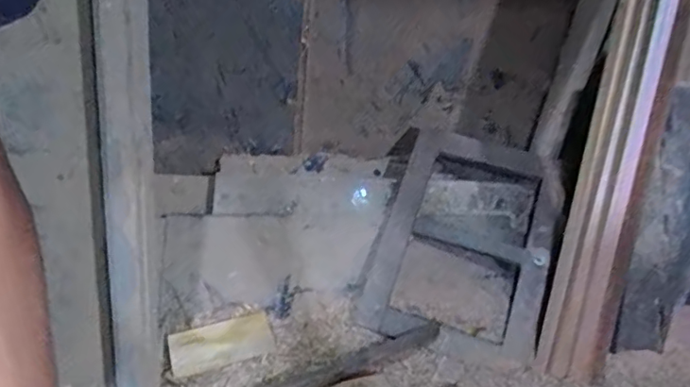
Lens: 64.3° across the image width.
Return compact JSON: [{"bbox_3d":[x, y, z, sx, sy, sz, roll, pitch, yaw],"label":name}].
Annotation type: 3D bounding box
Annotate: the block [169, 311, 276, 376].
[{"bbox_3d":[-0.257,0.309,1.139,0.205,0.016,0.111,-10,35,-19],"label":"block"}]

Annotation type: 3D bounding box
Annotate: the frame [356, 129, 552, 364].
[{"bbox_3d":[0.253,0.096,1.199,0.361,0.068,0.485,11,69,12],"label":"frame"}]

